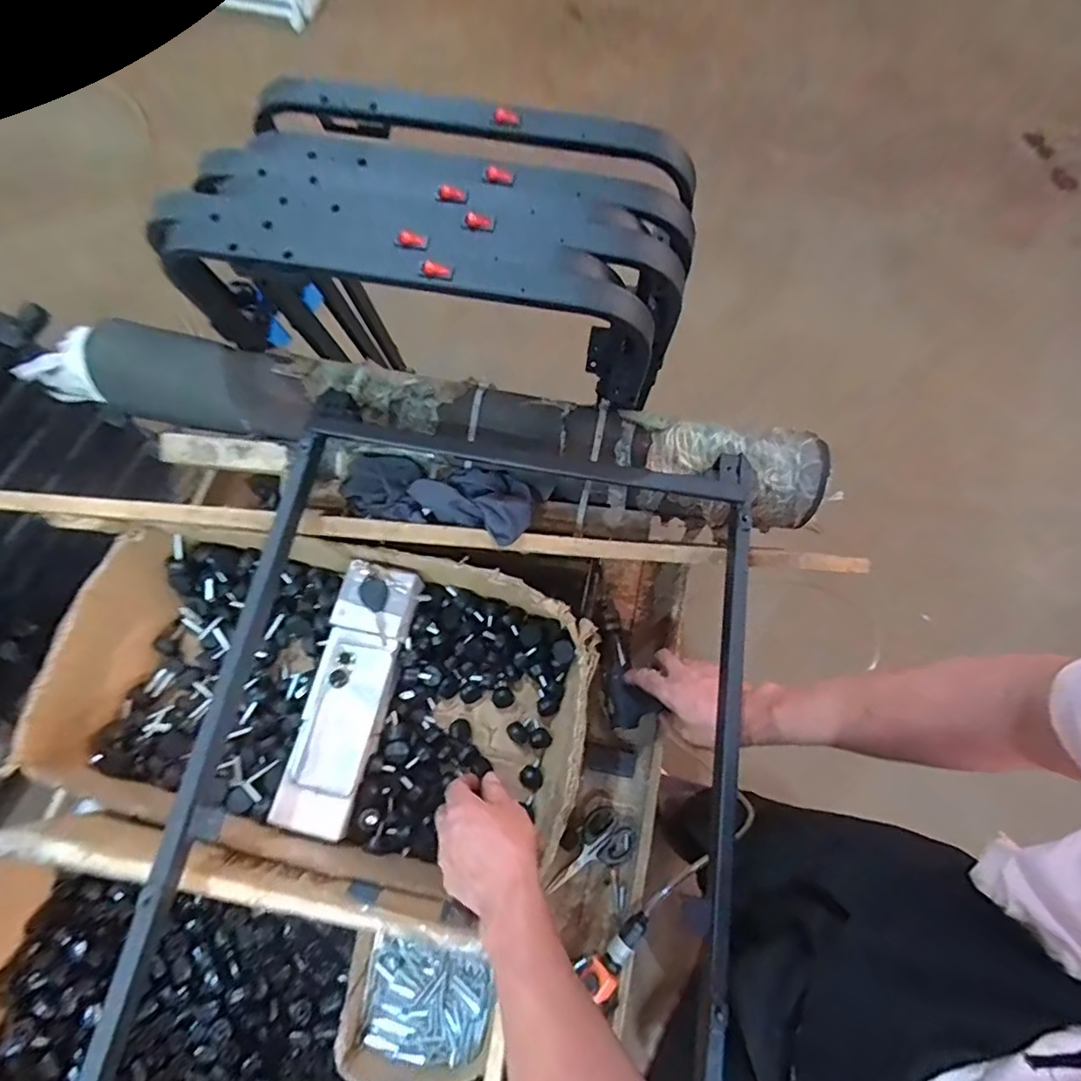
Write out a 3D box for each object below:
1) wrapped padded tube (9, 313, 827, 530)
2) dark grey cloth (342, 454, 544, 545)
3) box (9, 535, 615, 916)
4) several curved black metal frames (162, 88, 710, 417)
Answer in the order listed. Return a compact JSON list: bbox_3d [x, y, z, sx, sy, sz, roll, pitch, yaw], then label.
[{"bbox_3d":[-0.148,-0.143,0.688,0.959,0.089,0.134,11,71,3],"label":"wrapped padded tube"},{"bbox_3d":[-0.120,-0.052,0.658,0.228,0.066,0.088,16,71,4],"label":"dark grey cloth"},{"bbox_3d":[-0.247,0.179,0.666,0.583,0.134,0.330,12,71,3],"label":"box"},{"bbox_3d":[-0.107,-0.303,0.617,0.511,0.201,0.222,10,71,2],"label":"several curved black metal frames"}]

